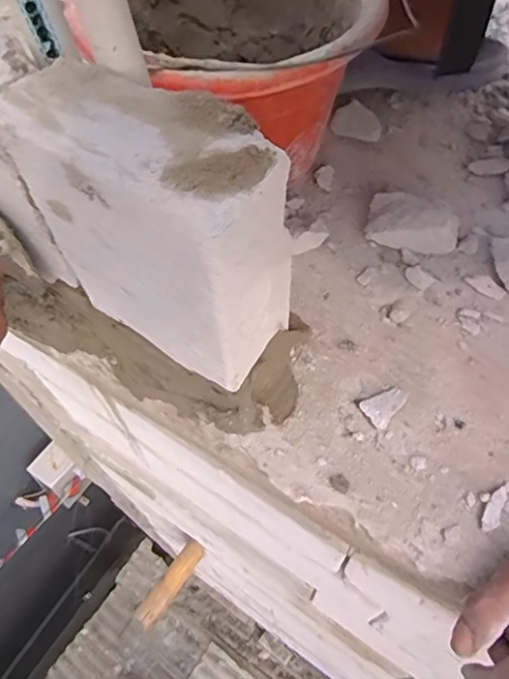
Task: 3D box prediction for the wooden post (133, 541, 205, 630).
[{"bbox_3d":[-0.239,0.694,1.547,0.061,0.045,0.259,34,78,21],"label":"wooden post"}]

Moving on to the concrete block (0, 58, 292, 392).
[{"bbox_3d":[-0.055,-0.064,0.334,0.146,0.167,0.070,30,65,19],"label":"concrete block"}]

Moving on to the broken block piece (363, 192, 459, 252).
[{"bbox_3d":[0.136,-0.103,0.464,0.076,0.038,0.050,15,61,11],"label":"broken block piece"}]

